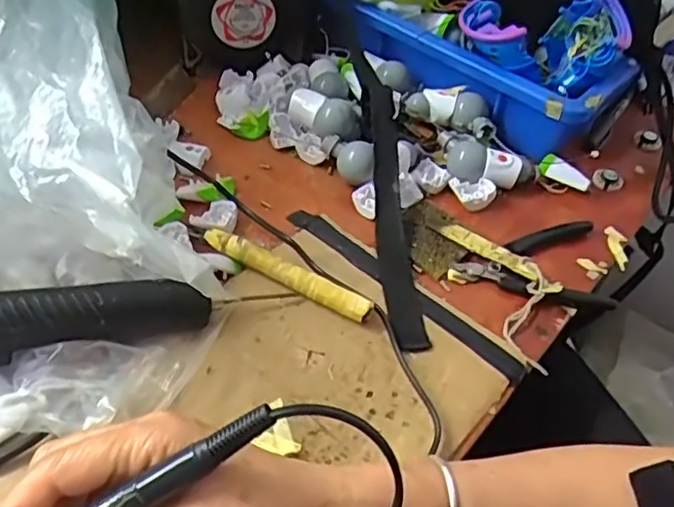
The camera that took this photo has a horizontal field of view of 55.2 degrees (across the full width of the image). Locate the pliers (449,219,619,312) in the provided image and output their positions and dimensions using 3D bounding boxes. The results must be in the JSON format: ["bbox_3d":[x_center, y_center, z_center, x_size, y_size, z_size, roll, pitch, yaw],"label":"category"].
[{"bbox_3d":[0.149,0.004,0.496,0.116,0.014,0.086,2,47,-5],"label":"pliers"}]

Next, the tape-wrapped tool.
[{"bbox_3d":[-0.036,0.013,0.455,0.131,0.016,0.015,24,49,16],"label":"tape-wrapped tool"}]

